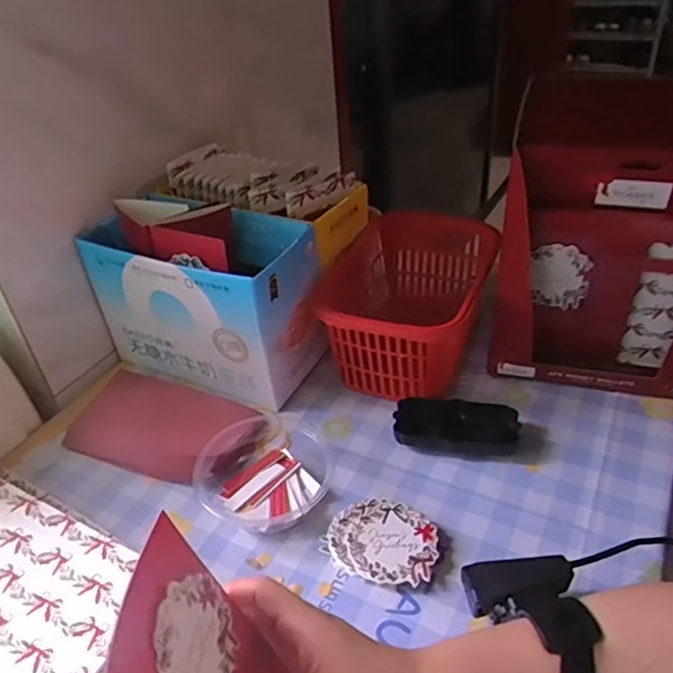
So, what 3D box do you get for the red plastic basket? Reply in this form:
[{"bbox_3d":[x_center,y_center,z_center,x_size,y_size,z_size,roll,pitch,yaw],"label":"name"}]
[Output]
[{"bbox_3d":[0.079,-0.029,0.652,0.145,0.126,0.238,9,38,17],"label":"red plastic basket"}]

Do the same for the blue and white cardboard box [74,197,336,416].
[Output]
[{"bbox_3d":[-0.137,-0.039,0.639,0.224,0.159,0.114,14,40,24],"label":"blue and white cardboard box"}]

